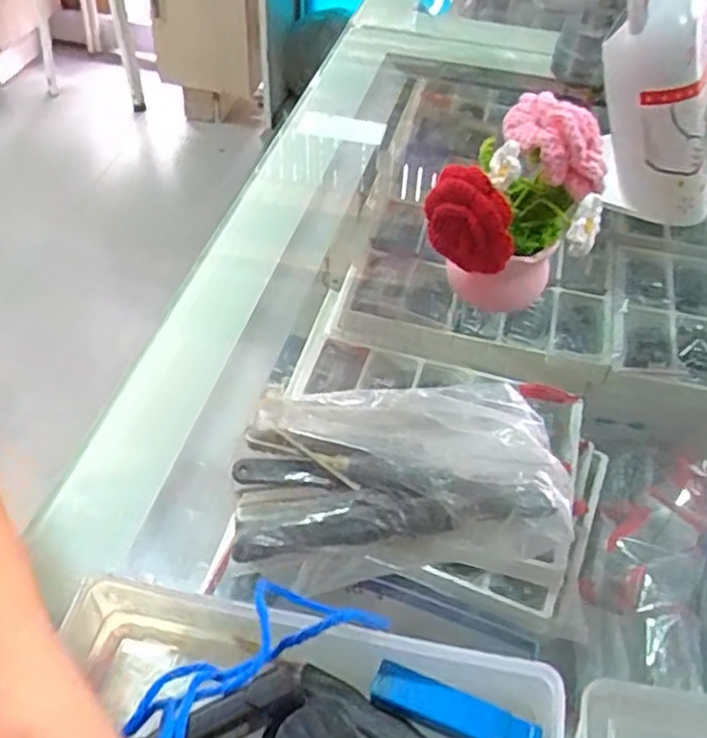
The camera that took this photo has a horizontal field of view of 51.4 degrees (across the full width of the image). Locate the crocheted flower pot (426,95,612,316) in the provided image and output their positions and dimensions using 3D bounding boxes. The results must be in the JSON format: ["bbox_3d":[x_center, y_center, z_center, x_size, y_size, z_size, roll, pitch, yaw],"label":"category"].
[{"bbox_3d":[0.087,-0.079,0.390,0.078,0.103,0.073,1,48,-2],"label":"crocheted flower pot"}]

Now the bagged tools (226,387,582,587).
[{"bbox_3d":[0.019,0.047,0.318,0.136,0.040,0.072,-2,48,-5],"label":"bagged tools"}]

